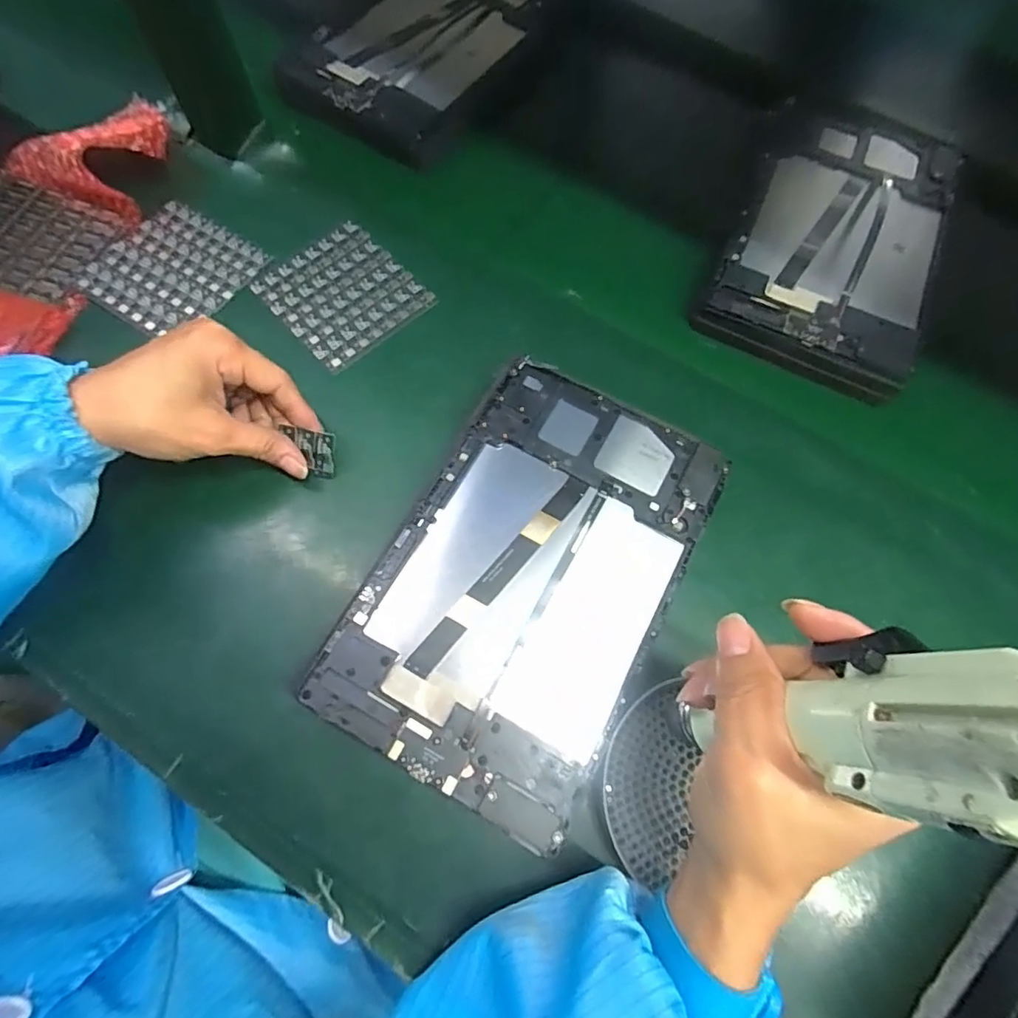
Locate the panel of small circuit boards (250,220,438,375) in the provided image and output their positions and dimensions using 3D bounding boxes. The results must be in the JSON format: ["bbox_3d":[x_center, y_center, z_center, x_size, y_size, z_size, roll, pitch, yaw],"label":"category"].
[{"bbox_3d":[-0.120,-0.157,0.392,0.092,0.004,0.099,-41,77,-13],"label":"panel of small circuit boards"}]

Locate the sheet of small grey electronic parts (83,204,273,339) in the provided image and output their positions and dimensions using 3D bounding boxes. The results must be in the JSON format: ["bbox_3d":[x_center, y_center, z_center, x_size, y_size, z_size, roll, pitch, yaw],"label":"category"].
[{"bbox_3d":[-0.244,-0.173,0.392,0.095,0.004,0.097,33,72,6],"label":"sheet of small grey electronic parts"}]

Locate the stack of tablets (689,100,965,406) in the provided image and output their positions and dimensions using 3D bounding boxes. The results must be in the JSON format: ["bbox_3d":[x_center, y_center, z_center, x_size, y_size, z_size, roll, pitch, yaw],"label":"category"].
[{"bbox_3d":[0.252,-0.210,0.419,0.151,0.028,0.253,23,70,5],"label":"stack of tablets"}]

